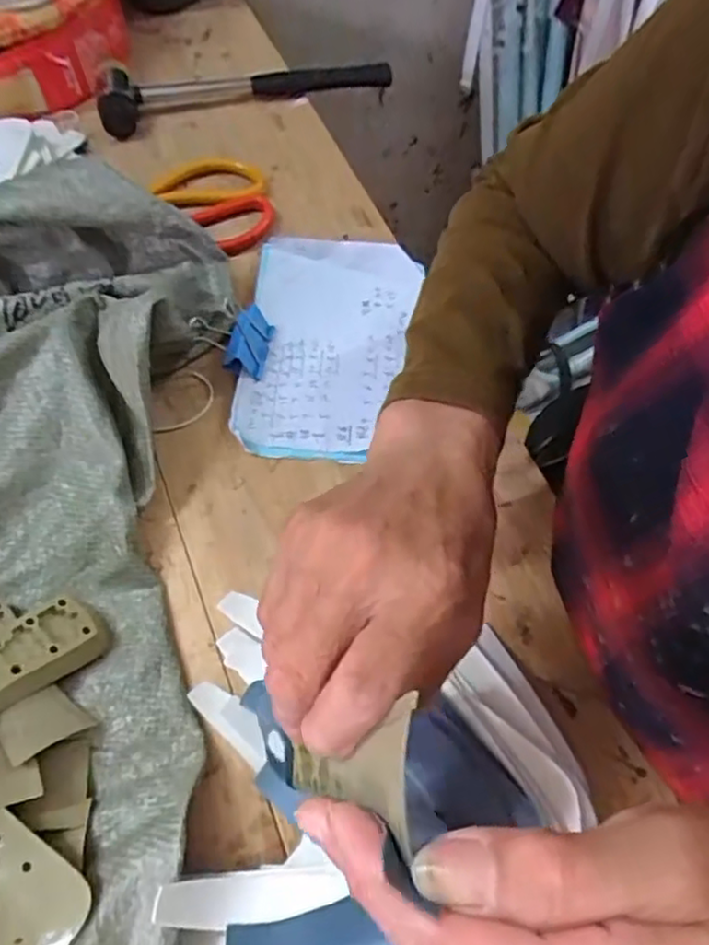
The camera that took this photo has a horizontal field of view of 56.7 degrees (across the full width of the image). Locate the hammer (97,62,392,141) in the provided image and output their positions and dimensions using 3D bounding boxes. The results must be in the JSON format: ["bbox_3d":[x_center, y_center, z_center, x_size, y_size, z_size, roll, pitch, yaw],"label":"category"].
[{"bbox_3d":[-0.098,-0.368,0.612,0.279,0.045,0.041,-18,64,-11],"label":"hammer"}]

